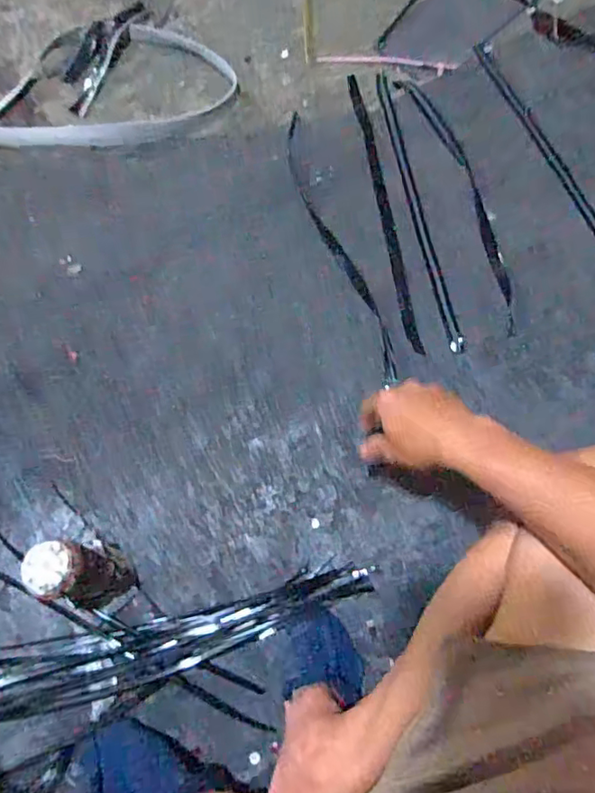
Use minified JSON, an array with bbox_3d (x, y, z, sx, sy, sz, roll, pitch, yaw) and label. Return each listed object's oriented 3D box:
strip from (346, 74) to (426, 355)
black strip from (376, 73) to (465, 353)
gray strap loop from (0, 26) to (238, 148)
[{"bbox_3d":[0.123,-0.286,0.795,0.019,0.007,0.477,-8,72,-3],"label":"strip"},{"bbox_3d":[0.170,-0.287,0.792,0.023,0.006,0.482,-9,72,-3],"label":"black strip"},{"bbox_3d":[-0.414,-0.484,0.889,0.618,0.046,0.230,-18,73,-6],"label":"gray strap loop"}]

